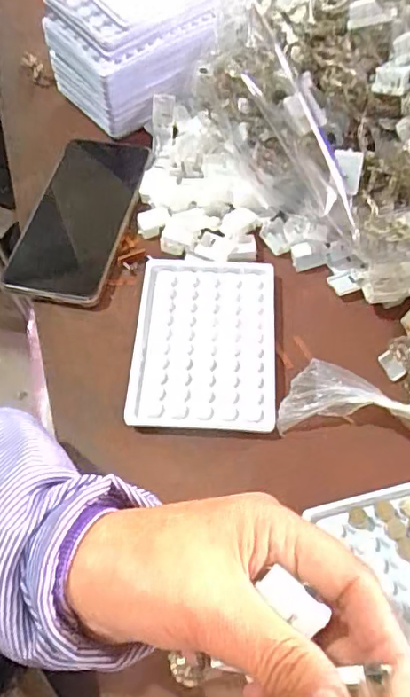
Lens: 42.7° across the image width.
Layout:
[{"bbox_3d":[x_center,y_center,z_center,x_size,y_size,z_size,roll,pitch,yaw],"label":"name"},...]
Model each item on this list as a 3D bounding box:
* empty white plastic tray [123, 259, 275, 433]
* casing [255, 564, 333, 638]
[{"bbox_3d":[0.000,-0.006,0.366,0.096,0.010,0.134,1,59,4],"label":"empty white plastic tray"},{"bbox_3d":[0.034,0.098,0.203,0.026,0.004,0.012,36,67,16],"label":"casing"}]

